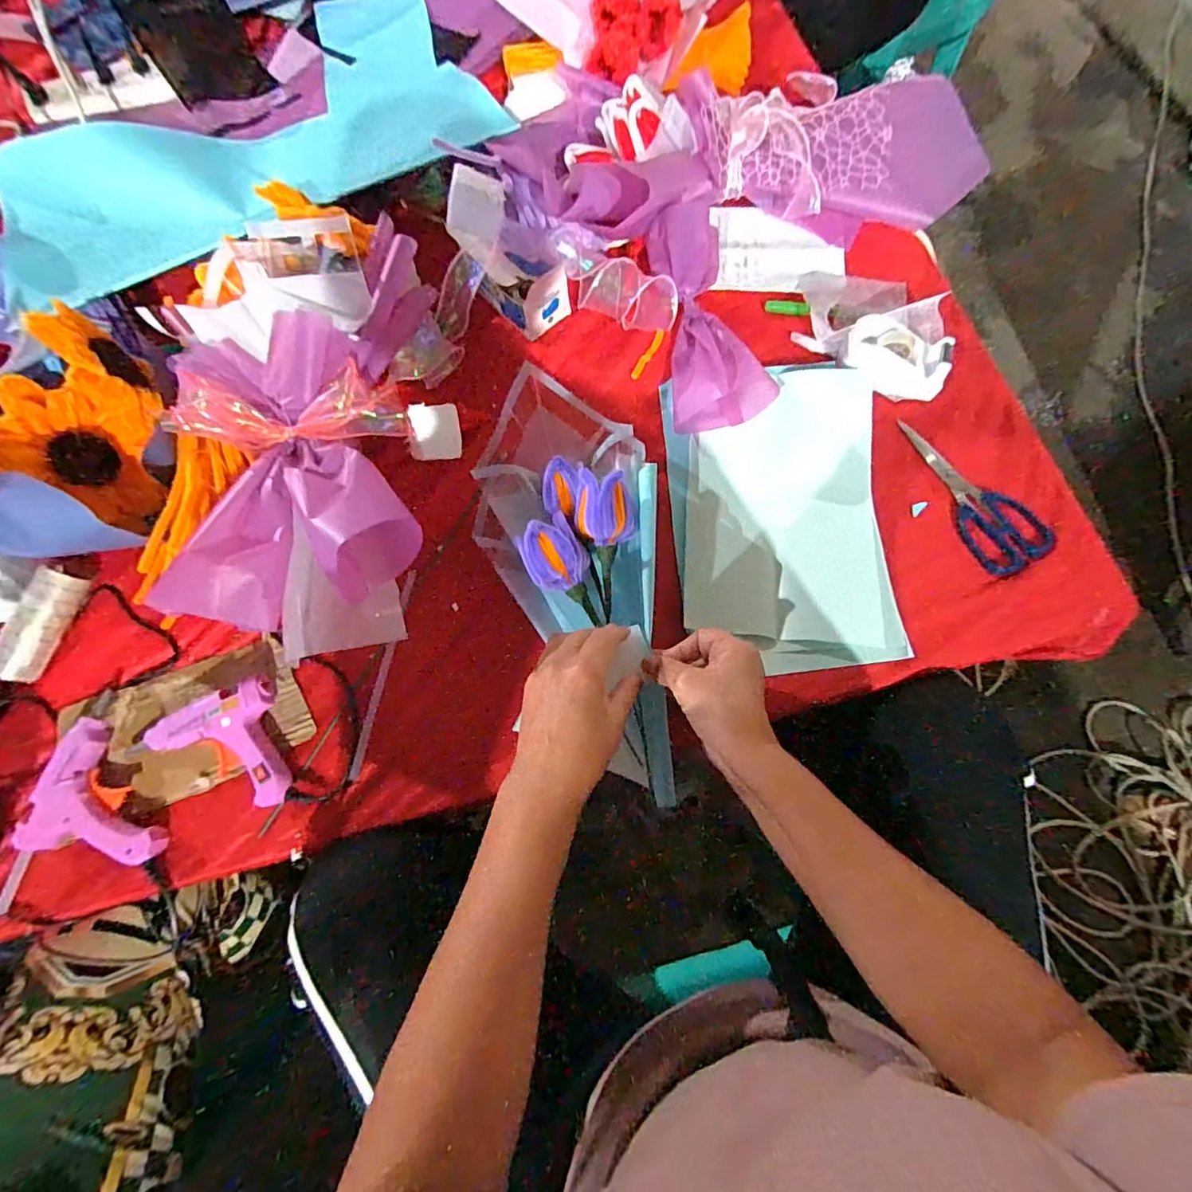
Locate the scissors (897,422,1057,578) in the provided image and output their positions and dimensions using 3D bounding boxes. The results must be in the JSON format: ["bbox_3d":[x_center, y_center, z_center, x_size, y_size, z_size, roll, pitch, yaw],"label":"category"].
[{"bbox_3d":[0.369,-0.106,0.513,0.066,0.009,0.176,-24,73,-7],"label":"scissors"}]

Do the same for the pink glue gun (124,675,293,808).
[{"bbox_3d":[-0.325,0.137,0.434,0.123,0.027,0.104,-20,73,-6],"label":"pink glue gun"}]

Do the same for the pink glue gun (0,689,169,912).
[{"bbox_3d":[-0.433,0.169,0.426,0.114,0.029,0.144,-27,74,-8],"label":"pink glue gun"}]

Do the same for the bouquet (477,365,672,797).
[{"bbox_3d":[-0.005,-0.027,0.462,0.163,0.073,0.392,-18,77,-7],"label":"bouquet"}]

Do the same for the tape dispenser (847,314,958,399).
[{"bbox_3d":[0.302,-0.236,0.528,0.102,0.042,0.052,19,73,7],"label":"tape dispenser"}]

